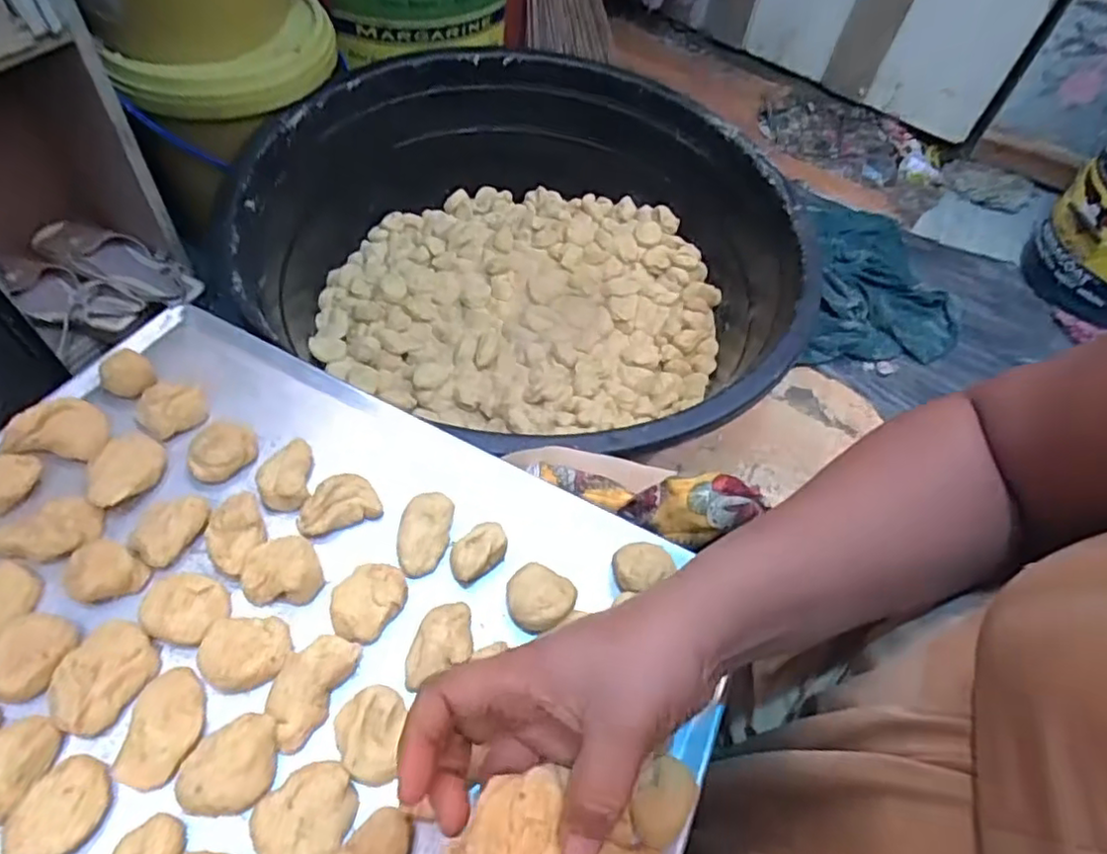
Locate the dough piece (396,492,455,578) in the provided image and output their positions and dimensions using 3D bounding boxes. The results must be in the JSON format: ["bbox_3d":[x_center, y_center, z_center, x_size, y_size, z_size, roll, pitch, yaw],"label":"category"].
[{"bbox_3d":[-0.079,0.064,0.399,0.029,0.014,0.049,9,56,1],"label":"dough piece"}]

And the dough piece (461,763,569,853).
[{"bbox_3d":[-0.015,0.154,0.246,0.037,0.012,0.041,-1,56,-6],"label":"dough piece"}]

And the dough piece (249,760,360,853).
[{"bbox_3d":[-0.114,0.183,0.307,0.039,0.010,0.046,40,62,20],"label":"dough piece"}]

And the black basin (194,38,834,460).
[{"bbox_3d":[-0.026,-0.223,0.873,0.658,0.206,0.628,2,56,-3],"label":"black basin"}]

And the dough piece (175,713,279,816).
[{"bbox_3d":[-0.154,0.160,0.310,0.040,0.016,0.039,-12,58,-13],"label":"dough piece"}]

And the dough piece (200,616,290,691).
[{"bbox_3d":[-0.163,0.118,0.344,0.043,0.012,0.035,0,56,-5],"label":"dough piece"}]

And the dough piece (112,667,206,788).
[{"bbox_3d":[-0.189,0.146,0.321,0.031,0.014,0.053,8,56,0],"label":"dough piece"}]

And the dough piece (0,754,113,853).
[{"bbox_3d":[-0.221,0.171,0.293,0.034,0.011,0.041,20,57,8],"label":"dough piece"}]

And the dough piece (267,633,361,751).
[{"bbox_3d":[-0.129,0.134,0.340,0.032,0.013,0.057,22,57,9],"label":"dough piece"}]

